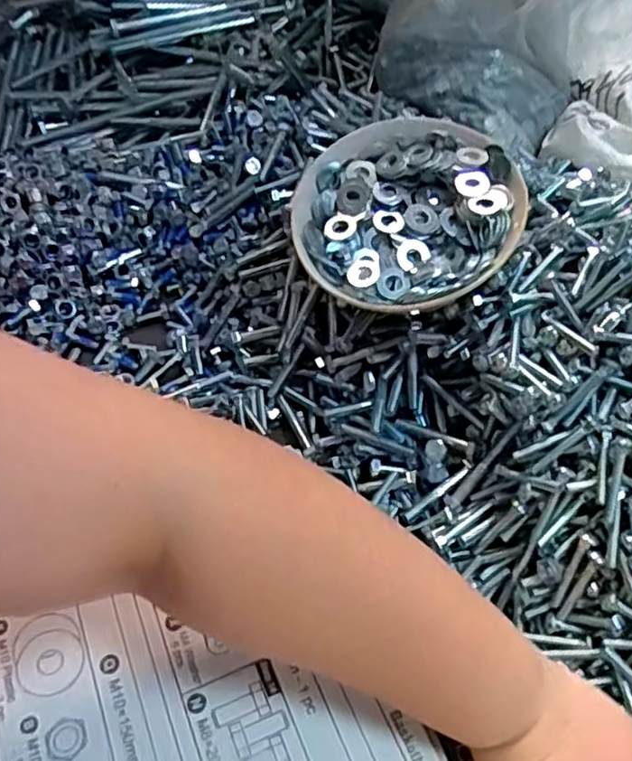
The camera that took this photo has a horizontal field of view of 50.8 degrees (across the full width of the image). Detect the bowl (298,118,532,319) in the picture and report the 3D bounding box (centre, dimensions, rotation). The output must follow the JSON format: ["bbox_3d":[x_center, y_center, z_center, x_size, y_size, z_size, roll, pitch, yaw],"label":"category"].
[{"bbox_3d":[0.059,-0.096,0.420,0.130,0.055,0.135,5,71,11],"label":"bowl"}]

